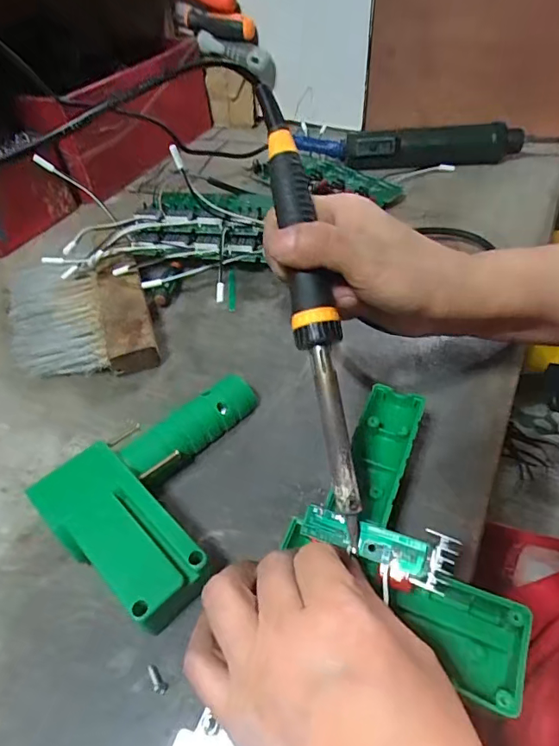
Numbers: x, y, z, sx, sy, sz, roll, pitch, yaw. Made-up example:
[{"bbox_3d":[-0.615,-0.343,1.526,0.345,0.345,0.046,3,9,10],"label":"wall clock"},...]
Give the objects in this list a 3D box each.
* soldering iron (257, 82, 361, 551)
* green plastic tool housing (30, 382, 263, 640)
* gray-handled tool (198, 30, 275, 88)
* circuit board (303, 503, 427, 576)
[{"bbox_3d":[0.018,-0.032,0.250,0.023,0.018,0.232,-10,86,-5],"label":"soldering iron"},{"bbox_3d":[-0.058,0.062,0.301,0.110,0.032,0.149,27,54,27],"label":"green plastic tool housing"},{"bbox_3d":[-0.058,-0.408,0.625,0.109,0.048,0.029,23,51,4],"label":"gray-handled tool"},{"bbox_3d":[0.042,0.083,0.245,0.062,0.008,0.017,14,49,20],"label":"circuit board"}]

